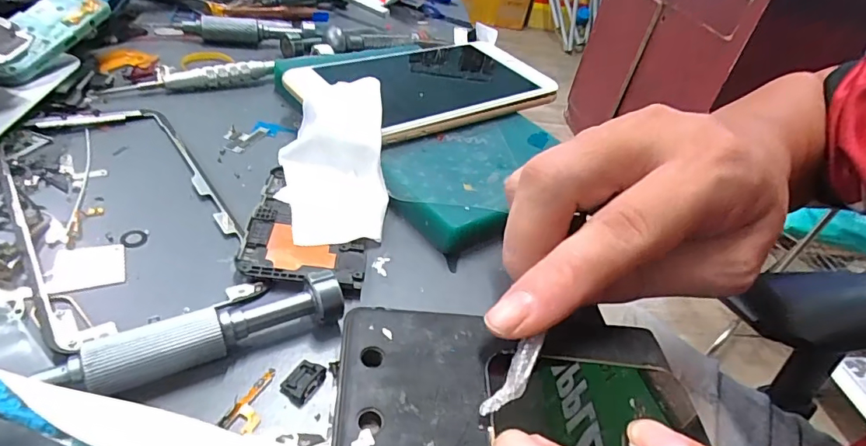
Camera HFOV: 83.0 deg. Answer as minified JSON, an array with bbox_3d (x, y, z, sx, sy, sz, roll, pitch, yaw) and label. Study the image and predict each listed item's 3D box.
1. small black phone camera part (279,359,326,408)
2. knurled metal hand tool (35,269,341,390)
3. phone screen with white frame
[{"bbox_3d":[-0.041,0.048,0.152,0.010,0.004,0.013,24,40,14],"label":"small black phone camera part"},{"bbox_3d":[-0.067,0.035,0.150,0.080,0.015,0.015,-12,45,-28],"label":"knurled metal hand tool"},{"bbox_3d":[-0.002,-0.080,0.282,0.146,0.015,0.075,-21,49,-35],"label":"phone screen with white frame"}]

